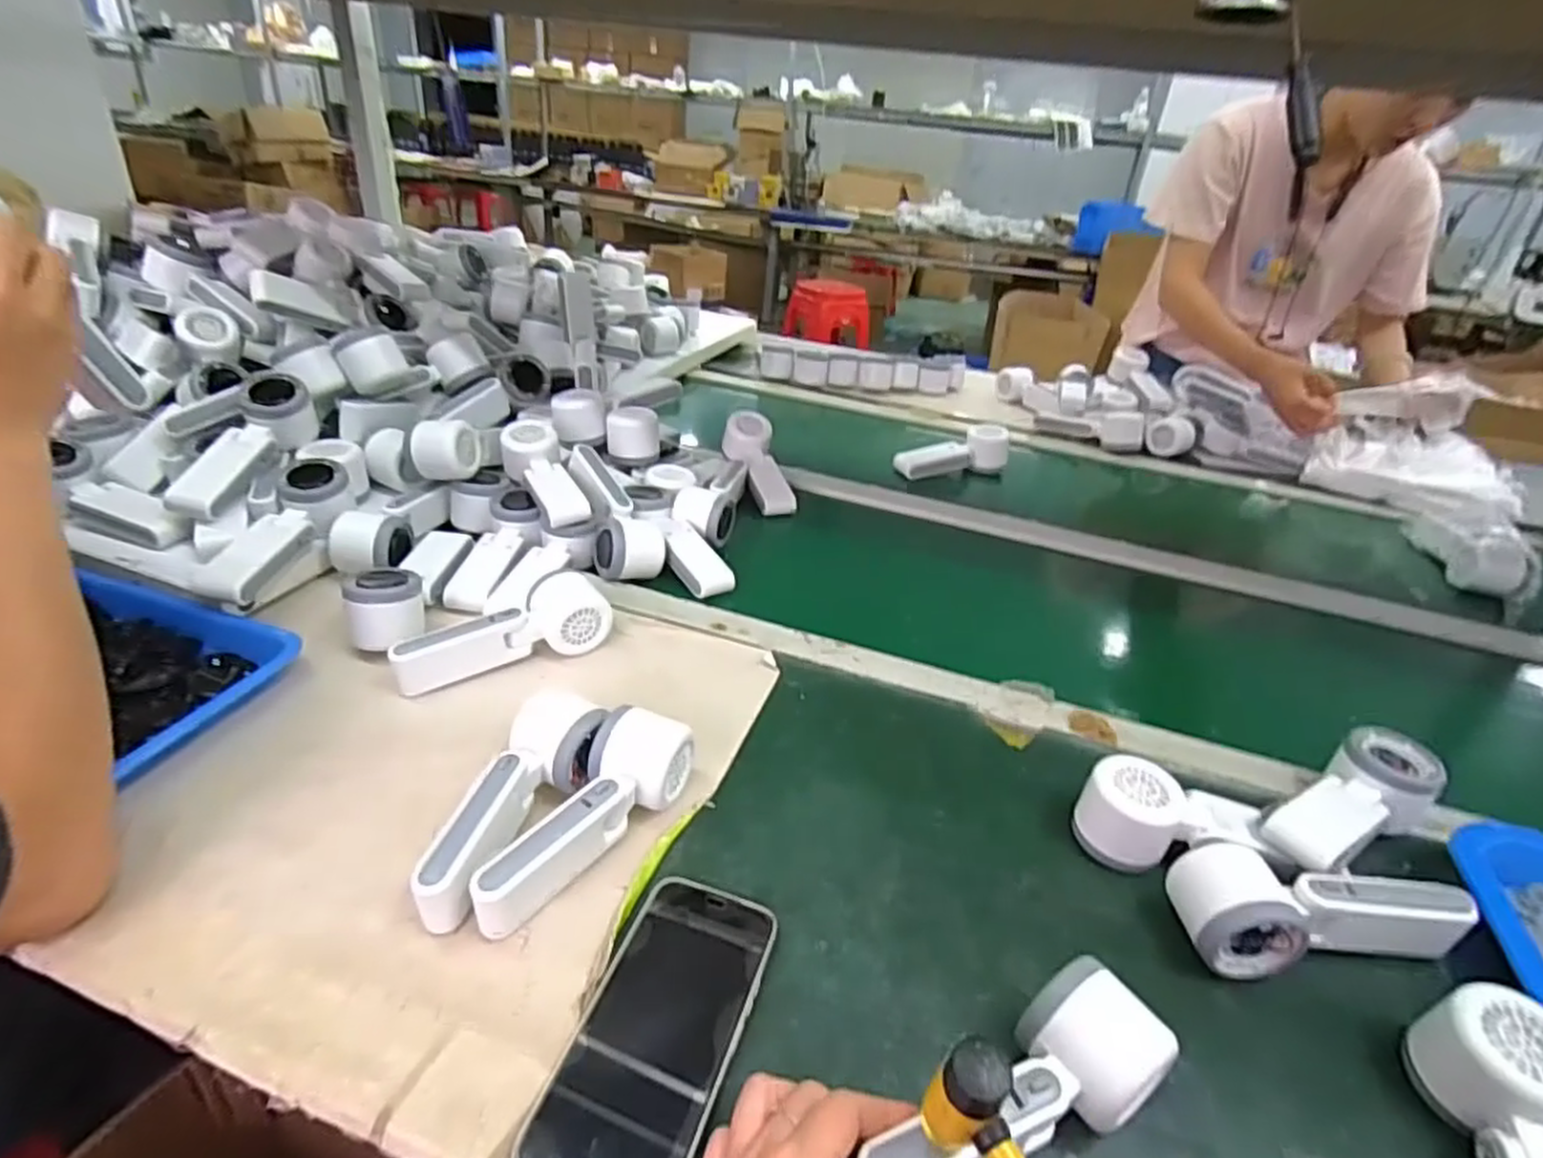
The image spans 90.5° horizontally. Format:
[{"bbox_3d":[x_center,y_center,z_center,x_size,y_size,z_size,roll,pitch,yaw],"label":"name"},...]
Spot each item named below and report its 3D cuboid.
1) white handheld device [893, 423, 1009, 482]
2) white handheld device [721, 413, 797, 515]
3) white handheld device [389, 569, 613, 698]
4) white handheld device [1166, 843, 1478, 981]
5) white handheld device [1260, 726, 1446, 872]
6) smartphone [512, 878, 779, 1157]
[{"bbox_3d":[0.252,-0.178,1.057,0.163,0.056,0.047,-8,34,-23],"label":"white handheld device"},{"bbox_3d":[-0.016,-0.141,0.940,0.058,0.041,0.164,-5,51,-20],"label":"white handheld device"},{"bbox_3d":[-0.219,0.041,0.623,0.165,0.049,0.058,-11,35,-28],"label":"white handheld device"},{"bbox_3d":[0.319,0.195,0.457,0.160,0.053,0.064,0,31,-11],"label":"white handheld device"},{"bbox_3d":[0.383,0.154,0.510,0.168,0.048,0.055,-13,36,-30],"label":"white handheld device"},{"bbox_3d":[-0.055,0.225,0.387,0.077,0.011,0.161,14,31,13],"label":"smartphone"}]

